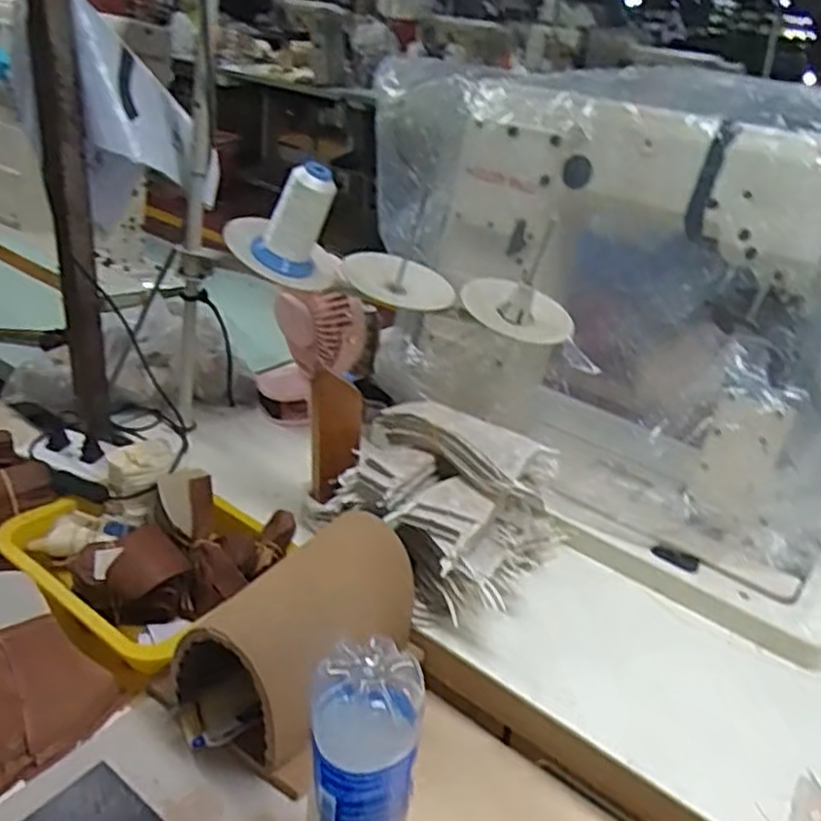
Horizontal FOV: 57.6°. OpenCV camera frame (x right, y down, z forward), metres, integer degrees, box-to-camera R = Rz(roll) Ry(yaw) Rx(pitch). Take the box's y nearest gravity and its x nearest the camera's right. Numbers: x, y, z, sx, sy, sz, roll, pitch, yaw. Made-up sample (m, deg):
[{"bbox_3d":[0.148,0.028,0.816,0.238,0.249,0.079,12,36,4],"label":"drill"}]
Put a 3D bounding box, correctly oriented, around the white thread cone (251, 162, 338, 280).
[{"bbox_3d":[-0.117,-0.206,0.800,0.063,0.127,0.058,36,36,8],"label":"white thread cone"}]

